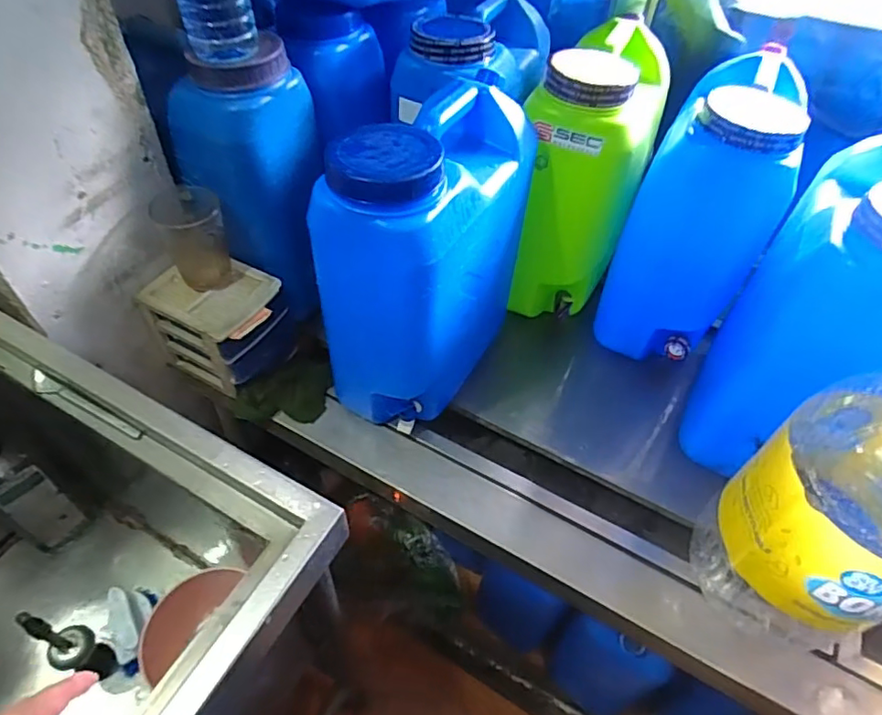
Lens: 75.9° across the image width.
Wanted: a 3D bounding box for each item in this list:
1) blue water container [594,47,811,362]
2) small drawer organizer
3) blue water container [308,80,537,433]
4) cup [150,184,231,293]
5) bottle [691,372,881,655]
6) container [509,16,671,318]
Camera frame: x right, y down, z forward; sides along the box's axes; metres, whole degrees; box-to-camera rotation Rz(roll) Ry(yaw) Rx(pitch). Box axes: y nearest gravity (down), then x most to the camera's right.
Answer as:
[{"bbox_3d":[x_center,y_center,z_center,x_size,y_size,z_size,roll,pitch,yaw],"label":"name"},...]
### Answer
[{"bbox_3d":[0.401,-0.240,0.881,0.195,0.406,0.298,23,53,15],"label":"blue water container"},{"bbox_3d":[-0.334,-0.048,0.868,0.179,0.144,0.142,27,54,18],"label":"small drawer organizer"},{"bbox_3d":[-0.019,-0.131,0.757,0.170,0.388,0.281,23,53,15],"label":"blue water container"},{"bbox_3d":[-0.347,-0.167,0.808,0.084,0.128,0.099,-16,53,-16],"label":"cup"},{"bbox_3d":[0.428,0.156,0.576,0.193,0.439,0.175,-16,53,-16],"label":"bottle"},{"bbox_3d":[0.226,-0.285,0.911,0.168,0.397,0.295,18,51,11],"label":"container"}]

